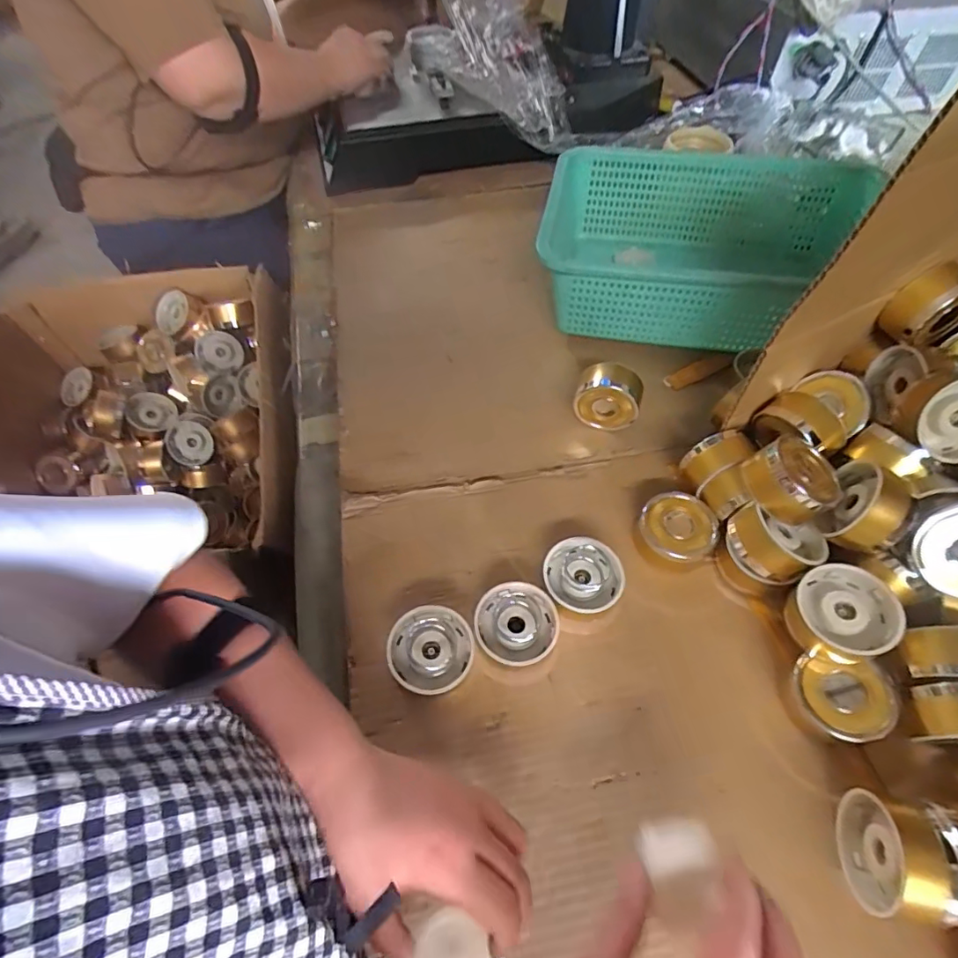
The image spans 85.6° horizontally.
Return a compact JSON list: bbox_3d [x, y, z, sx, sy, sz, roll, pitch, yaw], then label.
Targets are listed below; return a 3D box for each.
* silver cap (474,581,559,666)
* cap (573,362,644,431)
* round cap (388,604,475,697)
[{"bbox_3d":[0.031,0.121,0.422,0.065,0.035,0.063,0,55,0],"label":"silver cap"},{"bbox_3d":[0.134,-0.084,0.535,0.065,0.061,0.050,16,57,11],"label":"cap"},{"bbox_3d":[-0.037,0.137,0.411,0.064,0.031,0.065,0,55,0],"label":"round cap"}]

